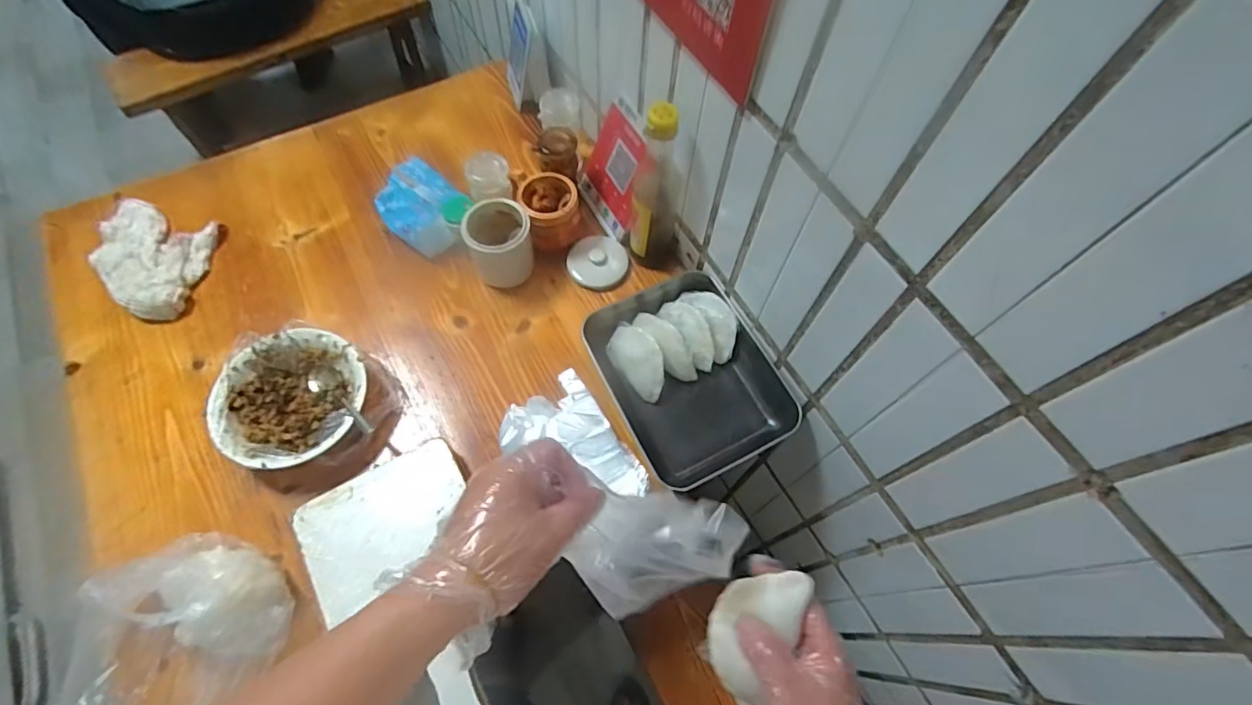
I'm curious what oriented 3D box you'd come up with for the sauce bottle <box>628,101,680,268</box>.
[{"bbox_3d":[0.039,-0.204,0.733,0.064,0.270,0.069,9,65,2],"label":"sauce bottle"}]

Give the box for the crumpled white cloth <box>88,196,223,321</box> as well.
[{"bbox_3d":[-0.668,-0.134,0.788,0.181,0.031,0.157,18,65,6],"label":"crumpled white cloth"}]

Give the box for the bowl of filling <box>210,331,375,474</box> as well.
[{"bbox_3d":[-0.398,0.059,0.691,0.166,0.059,0.164,1,64,-2],"label":"bowl of filling"}]

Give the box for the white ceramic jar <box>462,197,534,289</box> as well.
[{"bbox_3d":[-0.170,-0.150,0.772,0.085,0.095,0.085,1,64,-2],"label":"white ceramic jar"}]

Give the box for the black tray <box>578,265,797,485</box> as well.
[{"bbox_3d":[0.076,0.029,0.730,0.190,0.055,0.260,-24,68,-13],"label":"black tray"}]

